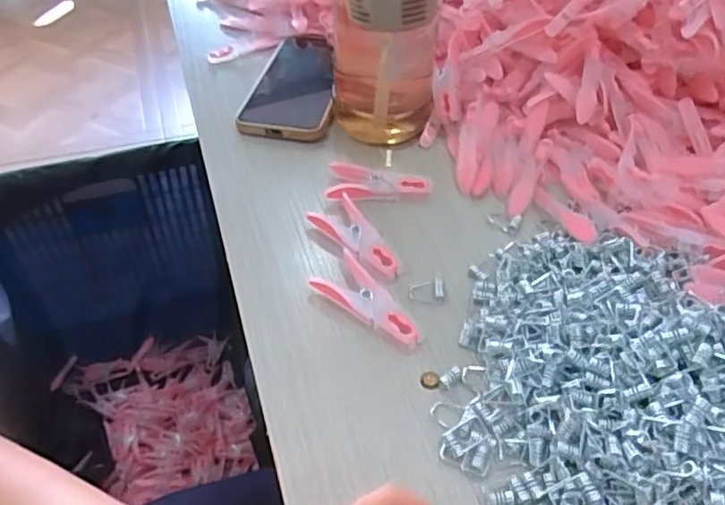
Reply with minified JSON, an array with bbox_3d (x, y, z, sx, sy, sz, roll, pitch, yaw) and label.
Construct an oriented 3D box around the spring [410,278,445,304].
[{"bbox_3d":[0.042,0.024,0.391,0.022,0.004,0.017,-2,46,-4],"label":"spring"}]

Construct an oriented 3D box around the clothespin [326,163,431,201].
[{"bbox_3d":[0.012,-0.050,0.459,0.077,0.012,0.032,7,46,5],"label":"clothespin"}]

